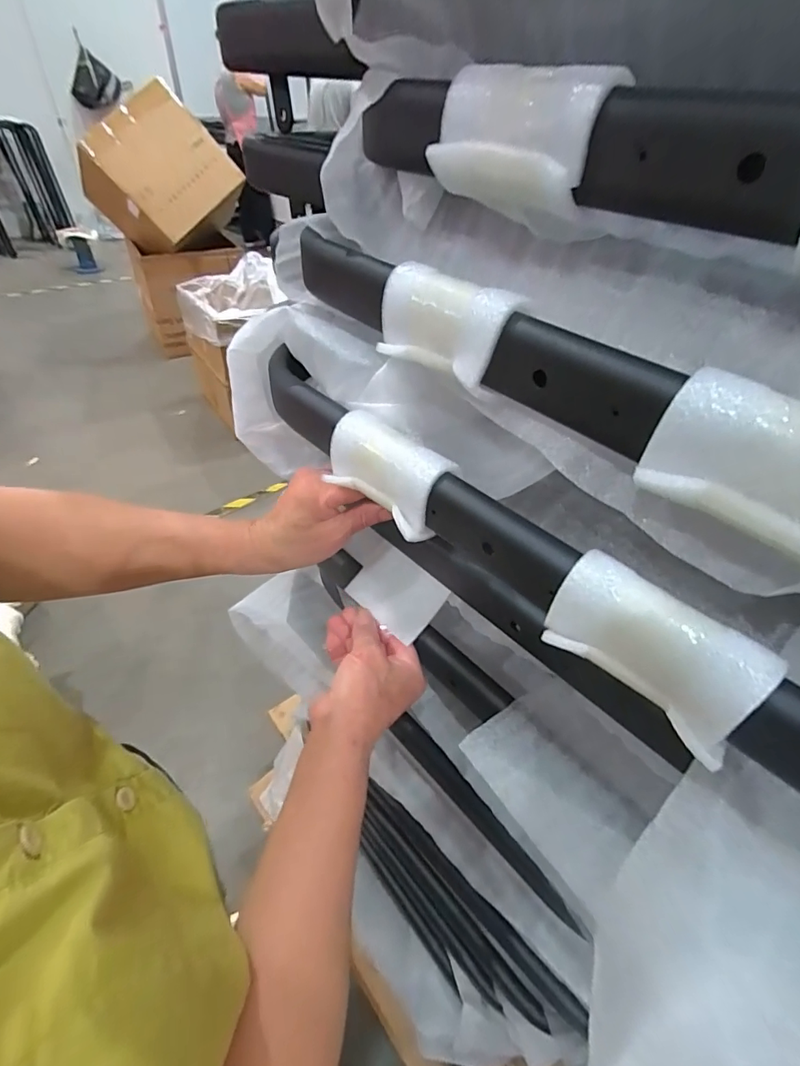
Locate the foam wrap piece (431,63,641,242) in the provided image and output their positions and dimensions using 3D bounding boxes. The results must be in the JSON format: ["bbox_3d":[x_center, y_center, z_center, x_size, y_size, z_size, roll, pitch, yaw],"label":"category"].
[{"bbox_3d":[0.056,-0.179,0.225,0.084,0.059,0.038,33,50,28],"label":"foam wrap piece"}]

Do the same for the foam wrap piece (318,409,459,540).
[{"bbox_3d":[-0.010,-0.038,0.292,0.083,0.044,0.031,33,50,28],"label":"foam wrap piece"}]

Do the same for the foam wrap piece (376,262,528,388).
[{"bbox_3d":[0.021,-0.110,0.253,0.027,0.044,0.082,-30,52,-31],"label":"foam wrap piece"}]

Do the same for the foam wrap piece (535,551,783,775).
[{"bbox_3d":[0.106,0.048,0.203,0.032,0.041,0.081,-32,53,-33],"label":"foam wrap piece"}]

